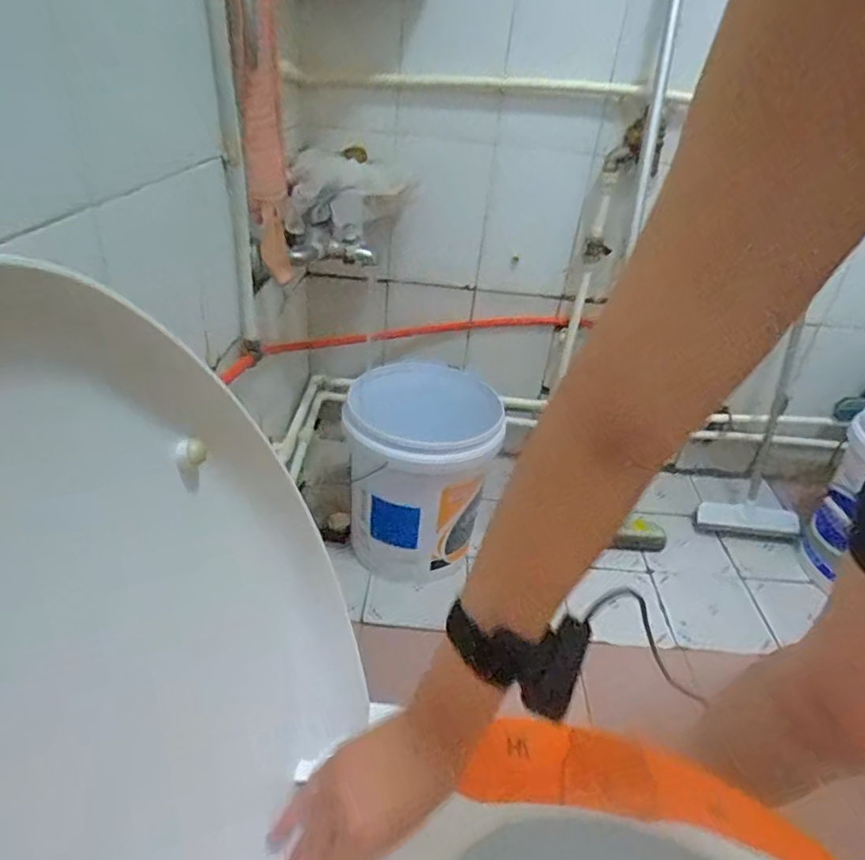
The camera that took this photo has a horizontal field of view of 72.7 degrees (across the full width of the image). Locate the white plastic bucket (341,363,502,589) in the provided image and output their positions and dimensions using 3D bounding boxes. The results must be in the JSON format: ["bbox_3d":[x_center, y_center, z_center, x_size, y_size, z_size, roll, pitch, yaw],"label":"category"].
[{"bbox_3d":[-0.041,0.076,1.185,0.264,0.318,0.301,-1,32,-13],"label":"white plastic bucket"}]

